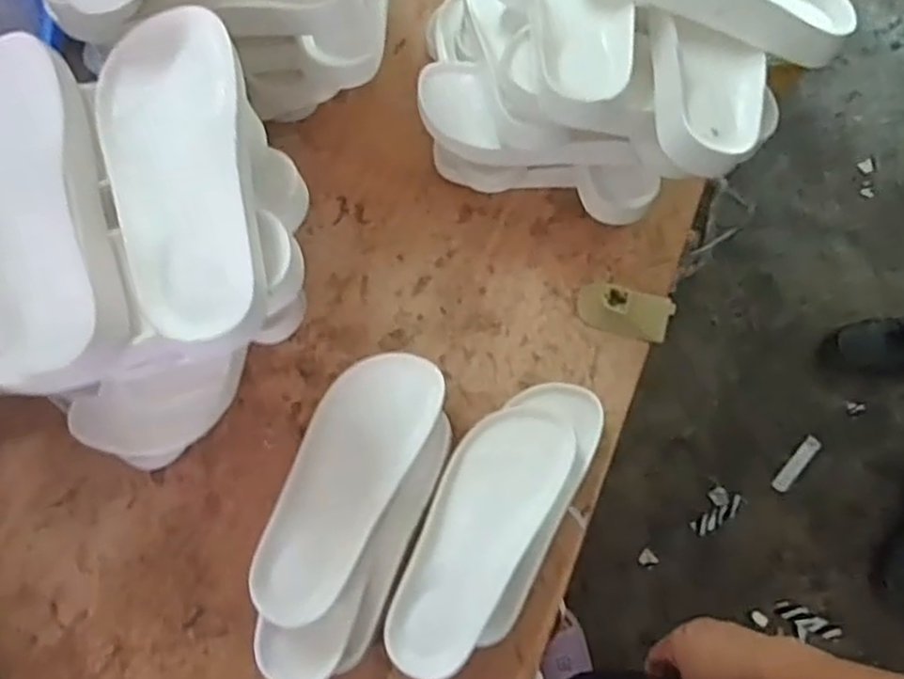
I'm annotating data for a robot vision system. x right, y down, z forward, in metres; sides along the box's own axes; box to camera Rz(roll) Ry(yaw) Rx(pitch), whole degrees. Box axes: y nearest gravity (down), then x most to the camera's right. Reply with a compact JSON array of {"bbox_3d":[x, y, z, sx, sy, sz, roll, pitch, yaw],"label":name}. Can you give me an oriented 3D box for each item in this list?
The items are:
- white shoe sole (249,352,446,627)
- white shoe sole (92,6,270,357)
[{"bbox_3d":[-0.089,0.112,0.615,0.088,0.033,0.229,27,76,8],"label":"white shoe sole"},{"bbox_3d":[-0.181,-0.108,0.501,0.094,0.026,0.248,-12,74,-2],"label":"white shoe sole"}]

